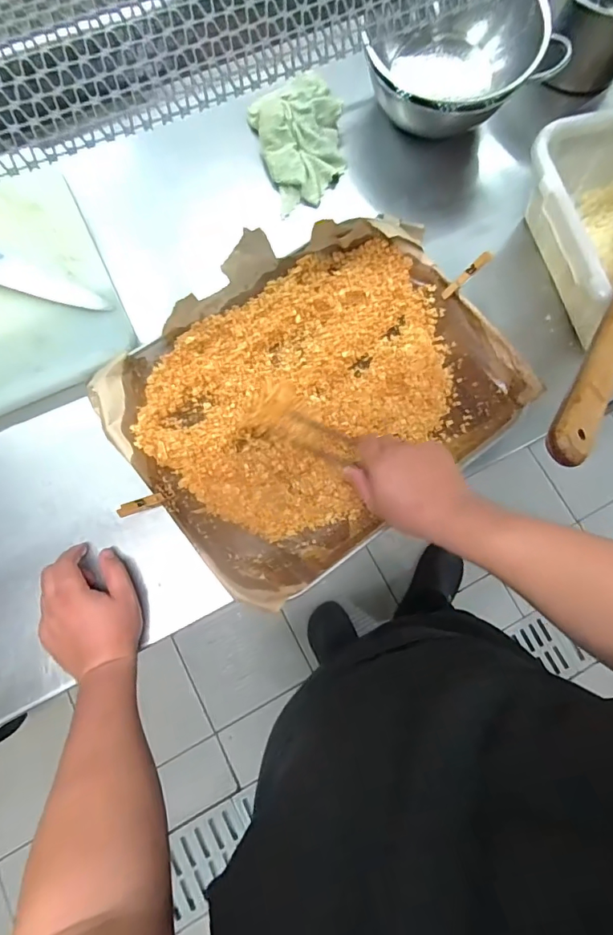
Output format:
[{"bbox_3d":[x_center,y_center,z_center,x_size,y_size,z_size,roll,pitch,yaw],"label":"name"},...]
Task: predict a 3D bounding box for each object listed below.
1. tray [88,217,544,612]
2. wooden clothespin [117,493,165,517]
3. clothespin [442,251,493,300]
[{"bbox_3d":[0.012,-0.104,0.594,0.459,0.045,0.366,-38,80,-10],"label":"tray"},{"bbox_3d":[-0.181,0.041,0.524,0.012,0.059,0.013,-43,77,34],"label":"wooden clothespin"},{"bbox_3d":[0.207,-0.249,0.613,0.075,0.010,0.012,-40,77,34],"label":"clothespin"}]

